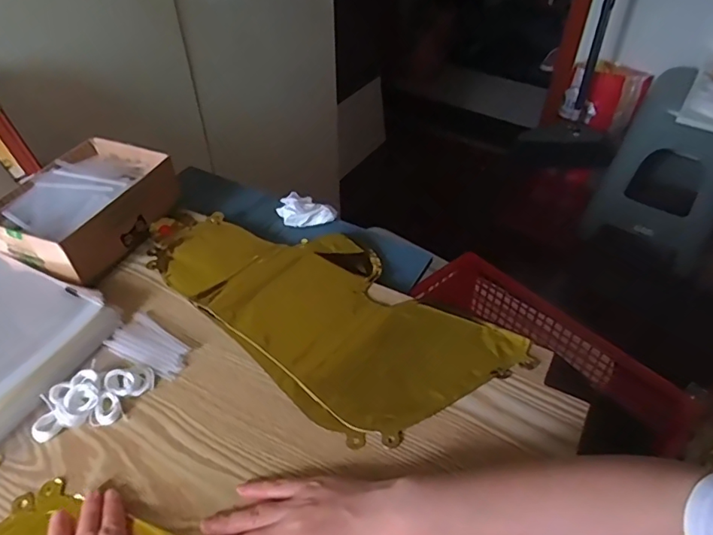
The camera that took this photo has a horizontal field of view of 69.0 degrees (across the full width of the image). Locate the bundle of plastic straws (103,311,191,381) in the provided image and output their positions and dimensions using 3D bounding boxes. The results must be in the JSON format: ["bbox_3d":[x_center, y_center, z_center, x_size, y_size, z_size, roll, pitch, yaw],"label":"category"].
[{"bbox_3d":[-0.201,0.076,0.511,0.085,0.005,0.049,23,49,21],"label":"bundle of plastic straws"}]

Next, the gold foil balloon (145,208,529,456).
[{"bbox_3d":[-0.049,0.022,0.560,0.413,0.010,0.196,34,54,29],"label":"gold foil balloon"}]

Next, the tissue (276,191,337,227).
[{"bbox_3d":[-0.075,-0.076,0.678,0.082,0.021,0.058,31,53,27],"label":"tissue"}]

